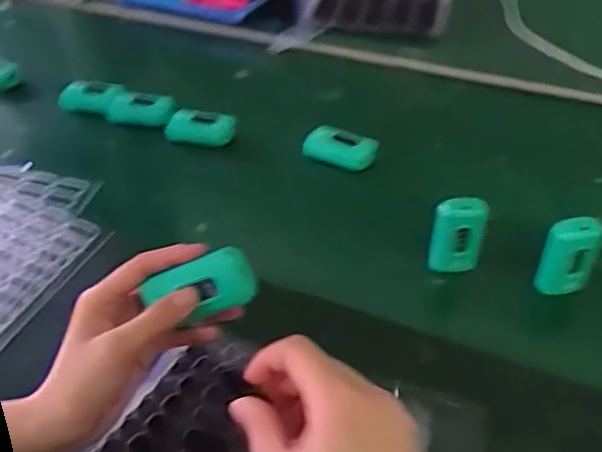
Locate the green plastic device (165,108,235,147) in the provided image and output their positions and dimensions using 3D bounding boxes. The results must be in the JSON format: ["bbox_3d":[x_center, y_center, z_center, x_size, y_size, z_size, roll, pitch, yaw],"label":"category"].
[{"bbox_3d":[-0.108,-0.106,0.674,0.074,0.024,0.036,2,43,5],"label":"green plastic device"}]

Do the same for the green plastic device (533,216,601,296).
[{"bbox_3d":[0.212,0.024,0.489,0.040,0.069,0.018,4,43,7],"label":"green plastic device"}]

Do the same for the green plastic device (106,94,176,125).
[{"bbox_3d":[-0.180,-0.131,0.699,0.079,0.024,0.028,1,42,4],"label":"green plastic device"}]

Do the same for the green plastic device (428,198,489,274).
[{"bbox_3d":[0.129,0.008,0.513,0.041,0.069,0.019,10,44,14],"label":"green plastic device"}]

